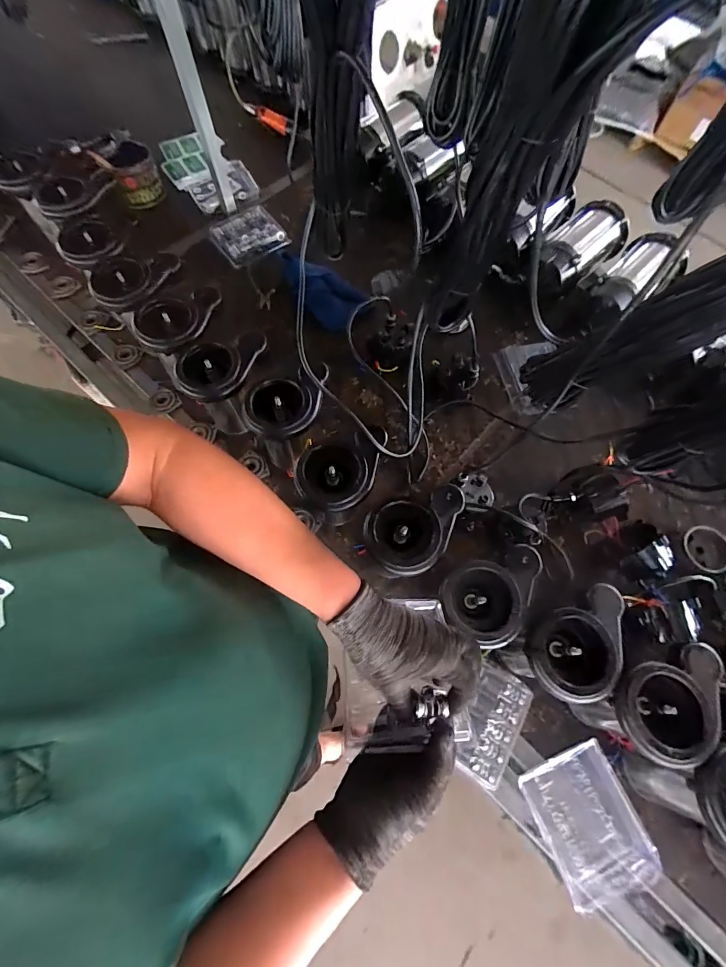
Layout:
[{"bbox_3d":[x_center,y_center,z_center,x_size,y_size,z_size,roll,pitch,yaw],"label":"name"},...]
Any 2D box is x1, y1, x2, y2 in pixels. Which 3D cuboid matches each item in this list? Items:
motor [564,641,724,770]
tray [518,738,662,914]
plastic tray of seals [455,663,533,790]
[{"bbox_3d":[0.417,0.320,0.589,0.176,0.151,0.120,-22,71,-9],"label":"motor"},{"bbox_3d":[0.343,0.521,0.613,0.146,0.032,0.188,-21,71,-9],"label":"tray"},{"bbox_3d":[0.215,0.396,0.648,0.085,0.014,0.160,26,71,8],"label":"plastic tray of seals"}]

